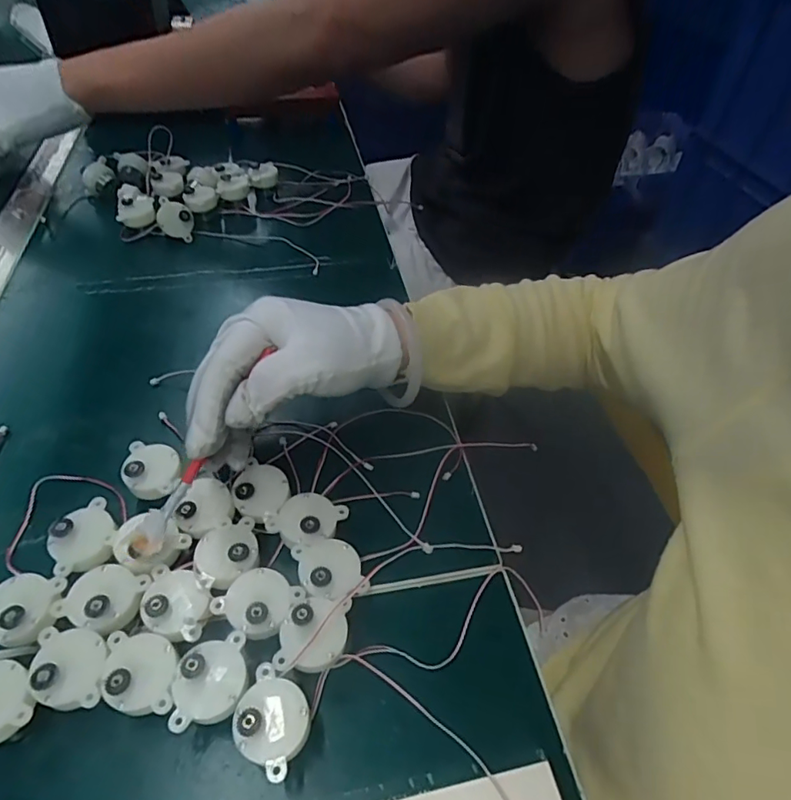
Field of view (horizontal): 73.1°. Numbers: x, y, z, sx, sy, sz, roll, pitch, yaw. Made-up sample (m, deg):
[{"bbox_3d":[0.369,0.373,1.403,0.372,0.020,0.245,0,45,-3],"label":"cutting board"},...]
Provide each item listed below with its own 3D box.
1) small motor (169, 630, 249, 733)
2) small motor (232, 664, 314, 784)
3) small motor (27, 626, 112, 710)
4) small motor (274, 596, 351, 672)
[{"bbox_3d":[-0.084,0.132,0.248,0.032,0.032,0.034,-10,49,-12],"label":"small motor"},{"bbox_3d":[-0.054,0.145,0.239,0.035,0.031,0.032,2,48,-2],"label":"small motor"},{"bbox_3d":[-0.148,0.127,0.249,0.033,0.030,0.034,-1,48,-4],"label":"small motor"},{"bbox_3d":[-0.040,0.116,0.262,0.031,0.026,0.039,5,48,1],"label":"small motor"}]

